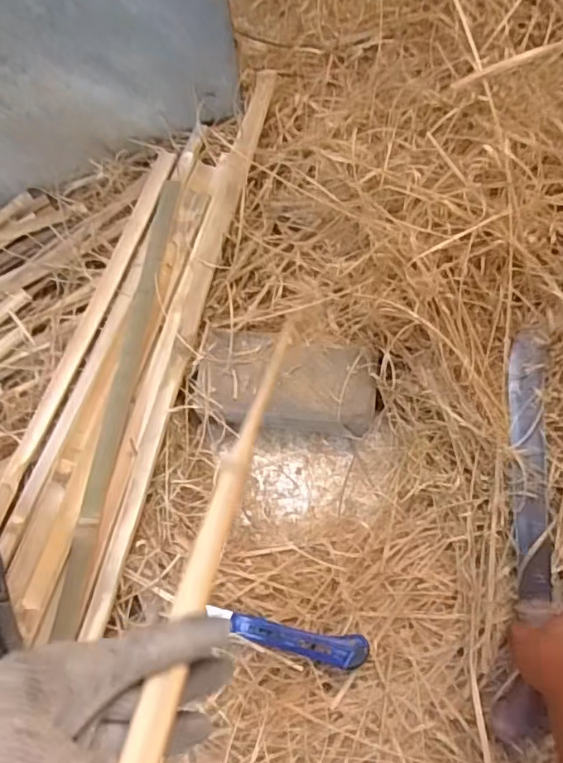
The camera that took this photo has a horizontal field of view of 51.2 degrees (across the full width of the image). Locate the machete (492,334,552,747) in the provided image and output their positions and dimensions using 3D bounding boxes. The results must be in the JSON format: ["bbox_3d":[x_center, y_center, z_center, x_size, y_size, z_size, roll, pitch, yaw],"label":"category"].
[{"bbox_3d":[0.253,0.156,0.606,0.046,0.032,0.412,4,81,3],"label":"machete"}]

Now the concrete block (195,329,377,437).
[{"bbox_3d":[0.006,0.003,0.694,0.204,0.050,0.109,6,73,4],"label":"concrete block"}]

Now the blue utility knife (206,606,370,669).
[{"bbox_3d":[0.004,0.263,0.601,0.165,0.028,0.031,9,73,5],"label":"blue utility knife"}]

